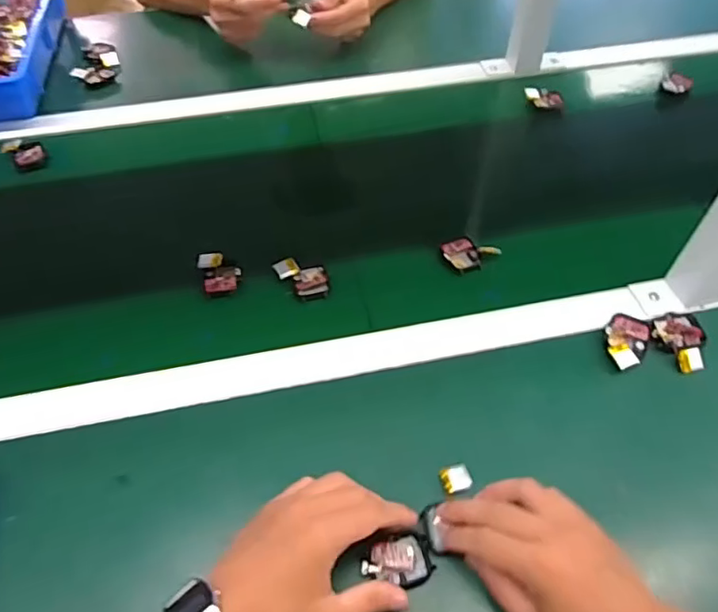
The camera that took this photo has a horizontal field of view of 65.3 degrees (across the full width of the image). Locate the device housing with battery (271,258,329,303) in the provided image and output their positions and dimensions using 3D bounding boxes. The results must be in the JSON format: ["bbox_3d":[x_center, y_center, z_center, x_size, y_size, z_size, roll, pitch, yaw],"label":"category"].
[{"bbox_3d":[-0.058,-0.029,0.571,0.050,0.019,0.043,-12,54,-8],"label":"device housing with battery"}]

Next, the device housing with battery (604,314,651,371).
[{"bbox_3d":[0.247,0.034,0.521,0.038,0.014,0.061,22,56,16],"label":"device housing with battery"}]

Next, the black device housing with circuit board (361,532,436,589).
[{"bbox_3d":[0.028,0.184,0.402,0.050,0.012,0.034,-14,54,-9],"label":"black device housing with circuit board"}]

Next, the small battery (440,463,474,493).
[{"bbox_3d":[0.078,0.138,0.448,0.025,0.004,0.020,-9,56,-20],"label":"small battery"}]

